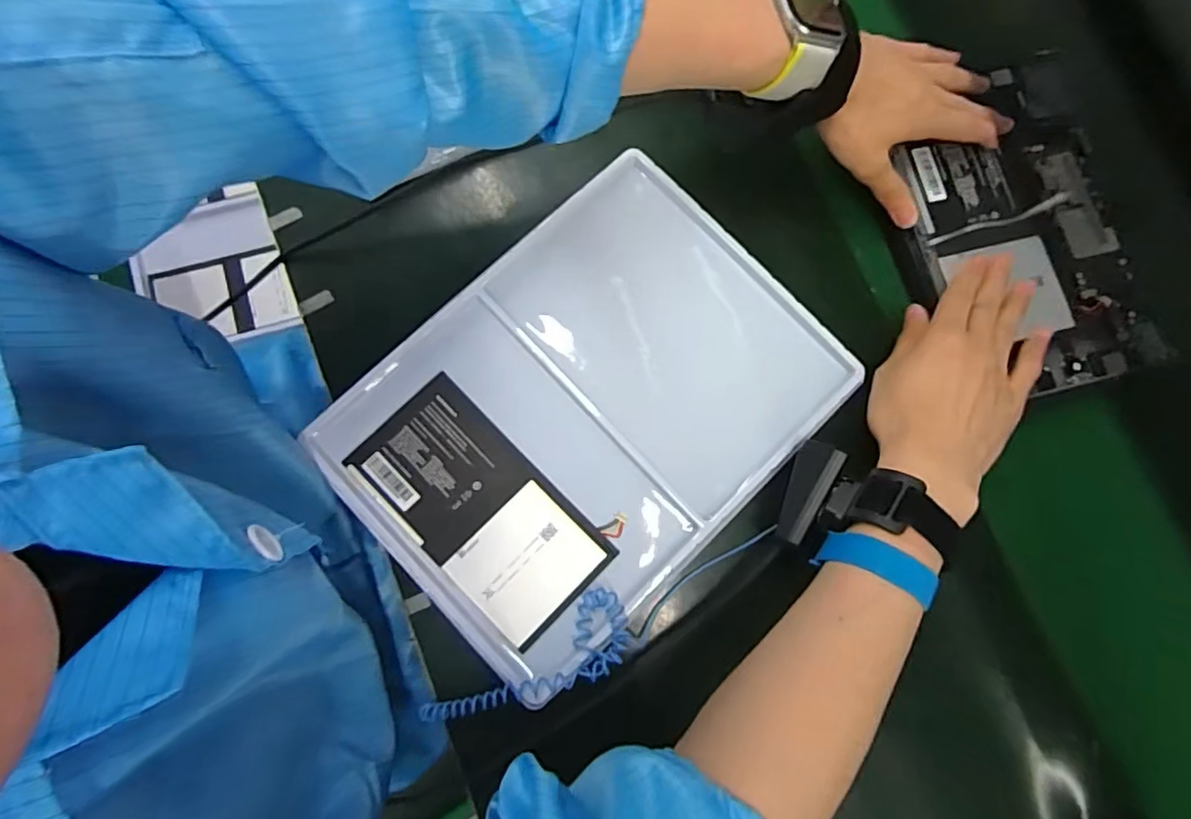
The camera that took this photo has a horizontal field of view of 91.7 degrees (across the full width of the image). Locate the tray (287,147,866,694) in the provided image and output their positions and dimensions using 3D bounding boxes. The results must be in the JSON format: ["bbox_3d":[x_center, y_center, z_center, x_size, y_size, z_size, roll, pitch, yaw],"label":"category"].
[{"bbox_3d":[-0.004,0.000,0.398,0.311,0.018,0.234,-44,82,-7],"label":"tray"}]

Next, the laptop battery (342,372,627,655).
[{"bbox_3d":[-0.076,0.065,0.386,0.171,0.007,0.092,43,80,3],"label":"laptop battery"}]

